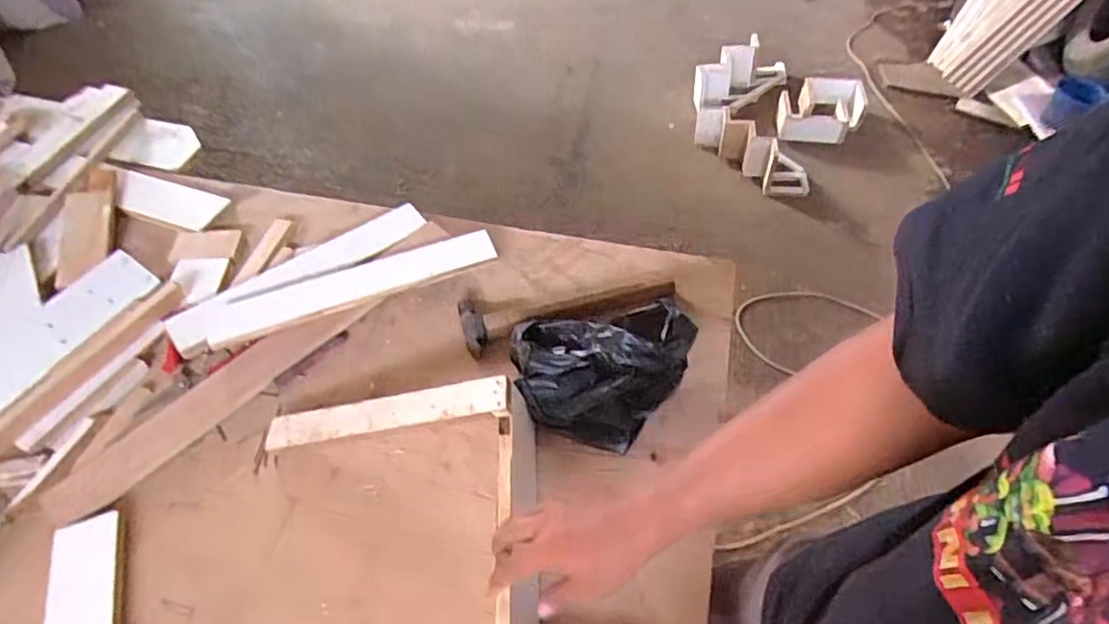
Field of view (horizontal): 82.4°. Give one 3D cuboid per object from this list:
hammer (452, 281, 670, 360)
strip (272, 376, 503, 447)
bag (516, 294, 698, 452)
[{"bbox_3d":[0.022,-0.010,0.888,0.307,0.026,0.087,-12,53,-10],"label":"hammer"},{"bbox_3d":[-0.200,0.118,0.744,0.300,0.014,0.043,-11,53,11],"label":"strip"},{"bbox_3d":[0.053,0.065,0.789,0.213,0.096,0.171,12,52,9],"label":"bag"}]

